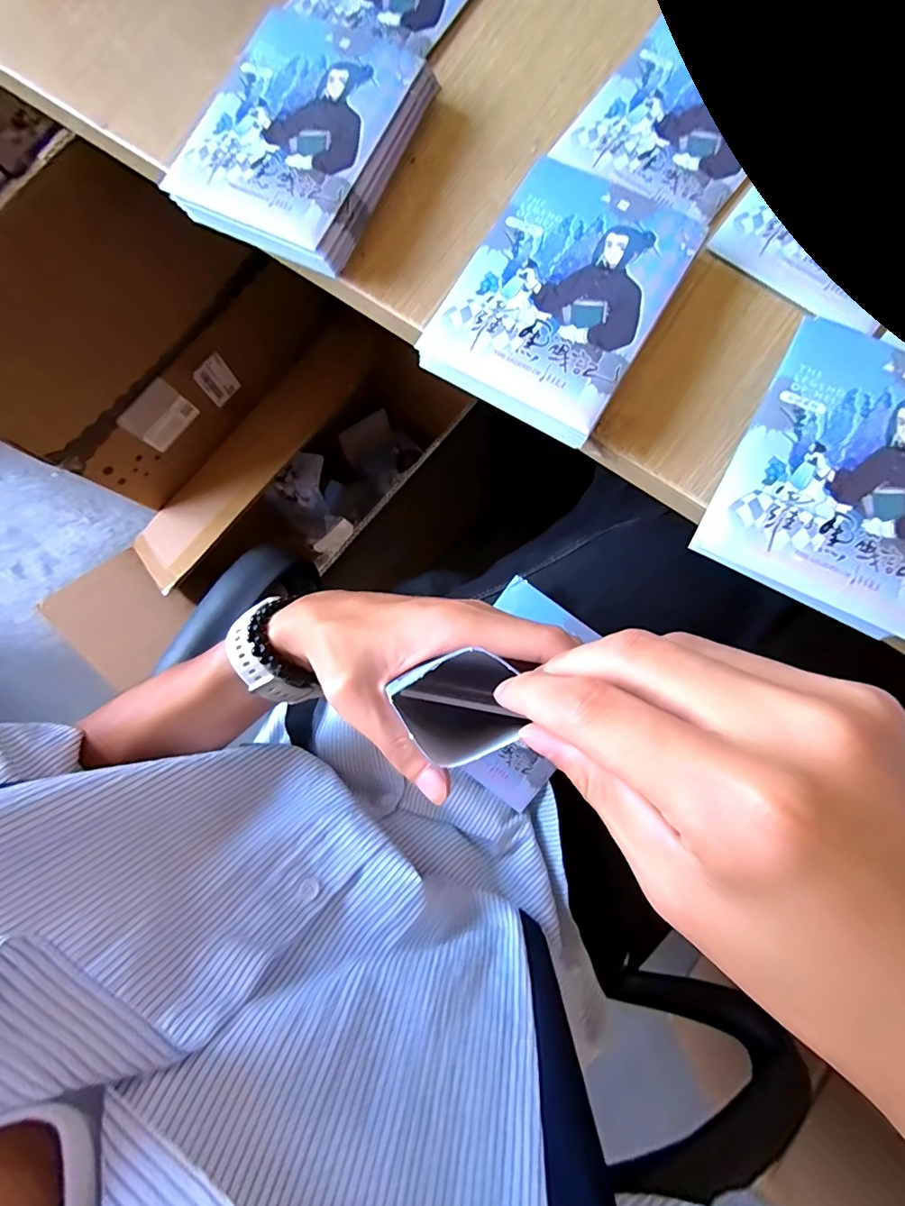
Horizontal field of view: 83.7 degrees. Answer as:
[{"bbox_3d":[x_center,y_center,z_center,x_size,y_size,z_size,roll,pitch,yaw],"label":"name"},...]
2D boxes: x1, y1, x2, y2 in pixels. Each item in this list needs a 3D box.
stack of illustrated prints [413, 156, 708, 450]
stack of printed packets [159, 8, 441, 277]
[{"bbox_3d":[0.059,-0.169,0.287,0.107,0.027,0.141,31,86,6],"label":"stack of illustrated prints"},{"bbox_3d":[-0.094,-0.282,0.312,0.114,0.035,0.133,25,86,6],"label":"stack of printed packets"}]

